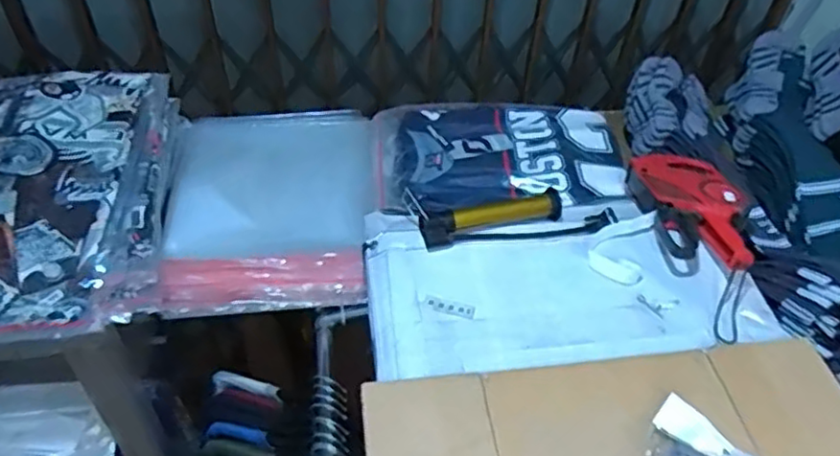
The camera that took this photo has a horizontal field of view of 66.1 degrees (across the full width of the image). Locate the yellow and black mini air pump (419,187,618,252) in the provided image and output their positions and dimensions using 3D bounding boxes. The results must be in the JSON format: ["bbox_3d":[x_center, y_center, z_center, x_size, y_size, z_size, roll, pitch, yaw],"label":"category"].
[{"bbox_3d":[0.126,-0.013,0.839,0.250,0.030,0.064,-5,46,-9],"label":"yellow and black mini air pump"}]

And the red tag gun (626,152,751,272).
[{"bbox_3d":[0.364,-0.022,0.850,0.118,0.049,0.217,-4,46,-8],"label":"red tag gun"}]

